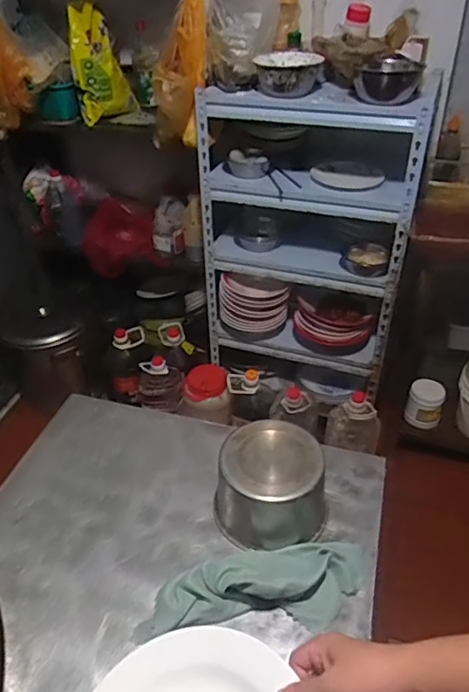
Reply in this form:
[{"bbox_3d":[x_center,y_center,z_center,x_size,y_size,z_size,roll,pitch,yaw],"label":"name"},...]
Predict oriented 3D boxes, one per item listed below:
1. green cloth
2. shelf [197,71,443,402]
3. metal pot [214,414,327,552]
[{"bbox_3d":[0.031,0.320,0.693,0.307,0.058,0.102,-11,39,-11],"label":"green cloth"},{"bbox_3d":[0.226,-0.274,1.680,0.602,0.985,0.257,13,41,19],"label":"shelf"},{"bbox_3d":[0.051,0.209,0.785,0.159,0.123,0.143,0,38,2],"label":"metal pot"}]

